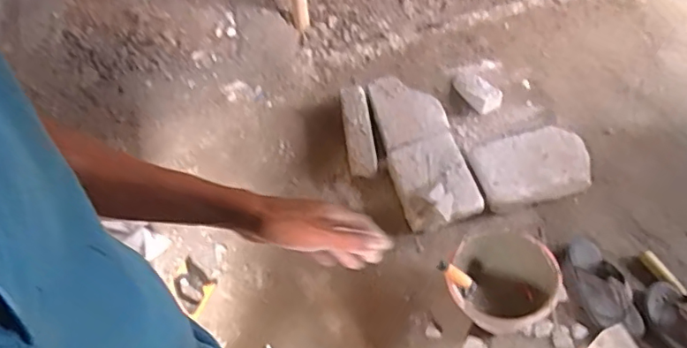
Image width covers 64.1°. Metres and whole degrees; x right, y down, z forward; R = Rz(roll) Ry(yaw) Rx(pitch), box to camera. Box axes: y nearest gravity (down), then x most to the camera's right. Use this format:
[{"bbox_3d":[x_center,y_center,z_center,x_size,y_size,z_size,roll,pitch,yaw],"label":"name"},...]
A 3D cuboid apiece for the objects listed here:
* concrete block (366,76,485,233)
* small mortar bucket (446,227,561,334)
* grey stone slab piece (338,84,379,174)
[{"bbox_3d":[0.225,-0.082,1.631,0.211,0.100,0.533,-11,56,-2],"label":"concrete block"},{"bbox_3d":[0.368,0.273,1.300,0.233,0.187,0.211,22,61,19],"label":"small mortar bucket"},{"bbox_3d":[0.044,-0.133,1.685,0.080,0.096,0.311,-9,56,0],"label":"grey stone slab piece"}]

